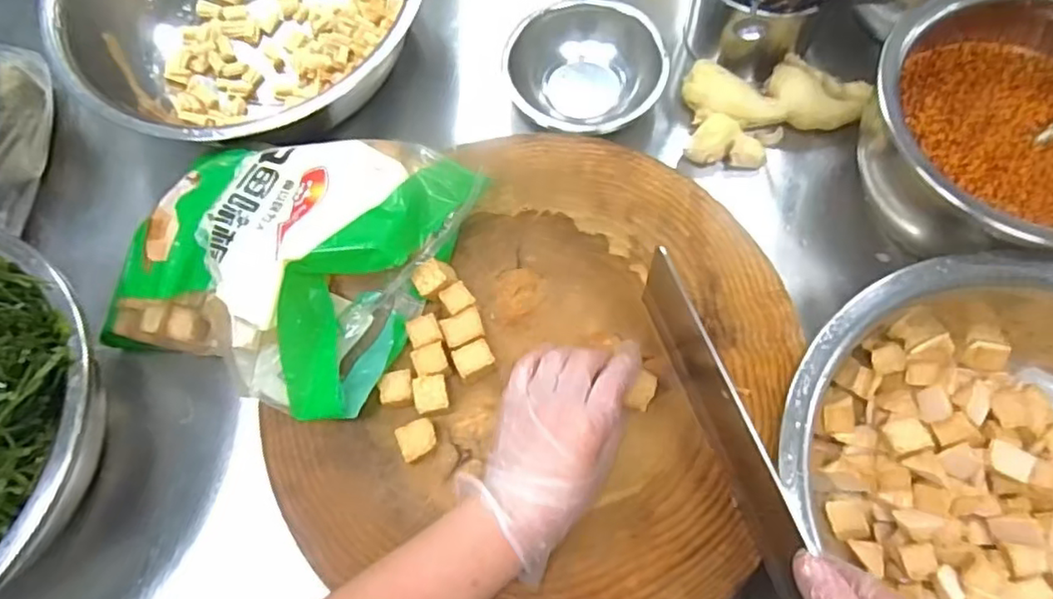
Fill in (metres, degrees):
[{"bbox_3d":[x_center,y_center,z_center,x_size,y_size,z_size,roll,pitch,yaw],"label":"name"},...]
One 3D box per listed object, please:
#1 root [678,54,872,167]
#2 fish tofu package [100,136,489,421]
[{"bbox_3d":[0.245,-0.191,0.636,0.168,0.041,0.110,-3,69,2],"label":"root"},{"bbox_3d":[-0.207,-0.046,0.514,0.284,0.124,0.233,24,72,11],"label":"fish tofu package"}]

